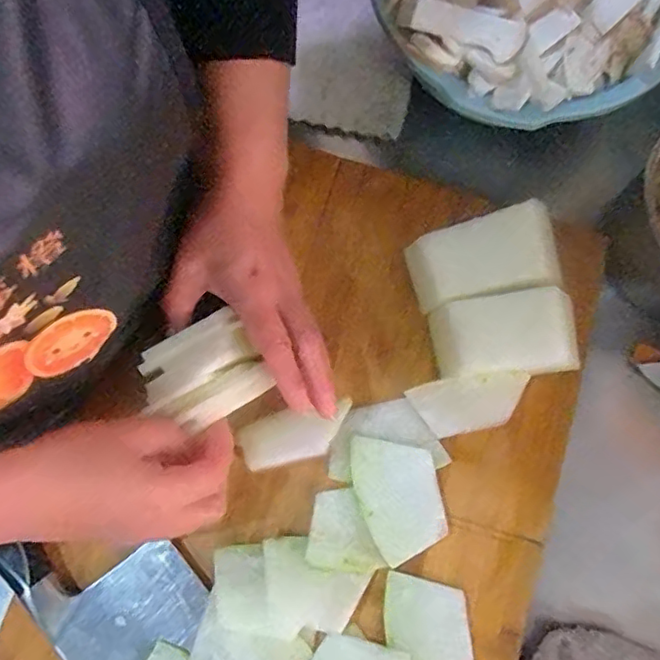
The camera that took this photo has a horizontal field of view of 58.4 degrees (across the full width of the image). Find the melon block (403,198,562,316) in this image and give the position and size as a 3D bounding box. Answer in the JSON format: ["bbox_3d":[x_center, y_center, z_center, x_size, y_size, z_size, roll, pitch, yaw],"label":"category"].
[{"bbox_3d":[0.096,-0.041,0.386,0.080,0.055,0.052,-15,78,-3],"label":"melon block"}]

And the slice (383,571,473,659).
[{"bbox_3d":[0.060,0.187,0.366,0.050,0.004,0.069,-6,78,-1],"label":"slice"}]

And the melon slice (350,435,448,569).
[{"bbox_3d":[0.044,0.106,0.382,0.052,0.006,0.078,-12,78,-2],"label":"melon slice"}]

